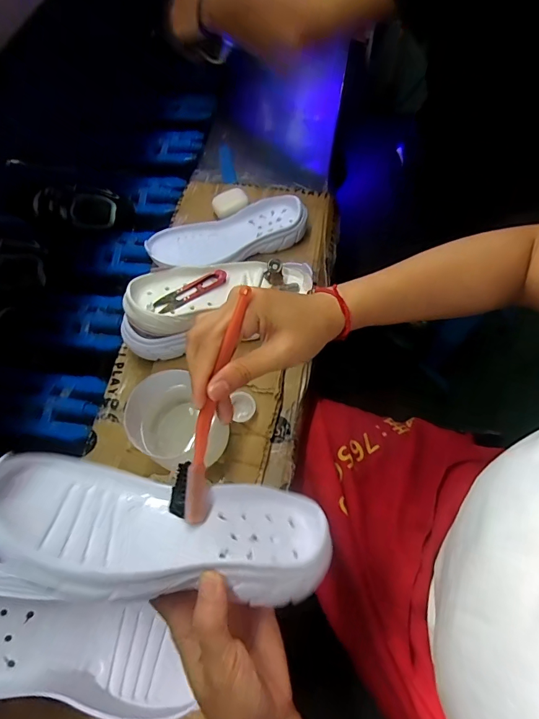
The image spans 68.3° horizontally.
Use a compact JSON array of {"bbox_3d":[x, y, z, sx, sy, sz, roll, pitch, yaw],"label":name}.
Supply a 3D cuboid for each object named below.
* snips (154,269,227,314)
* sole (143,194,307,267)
[{"bbox_3d":[-0.097,-0.086,0.492,0.095,0.013,0.027,-38,66,-15],"label":"snips"},{"bbox_3d":[-0.061,-0.188,0.596,0.234,0.032,0.082,-19,63,-6],"label":"sole"}]

